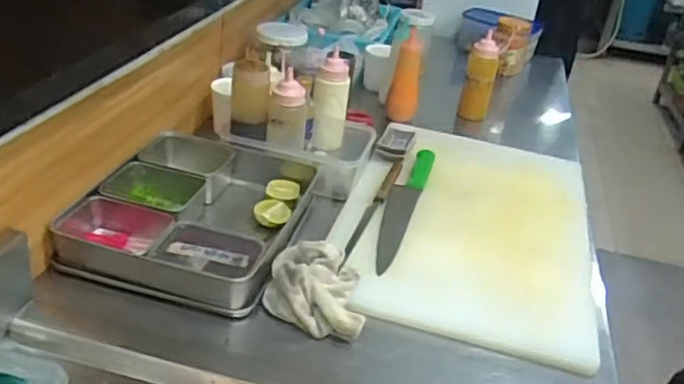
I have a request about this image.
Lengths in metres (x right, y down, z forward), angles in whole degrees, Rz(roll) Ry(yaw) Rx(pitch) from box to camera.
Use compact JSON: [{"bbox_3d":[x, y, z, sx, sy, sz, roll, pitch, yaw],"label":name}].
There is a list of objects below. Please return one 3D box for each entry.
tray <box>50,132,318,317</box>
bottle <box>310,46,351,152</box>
[{"bbox_3d":[-0.225,0.028,0.995,0.304,0.070,0.341,12,30,7],"label":"tray"},{"bbox_3d":[-0.020,-0.171,1.245,0.064,0.187,0.057,8,10,1],"label":"bottle"}]

